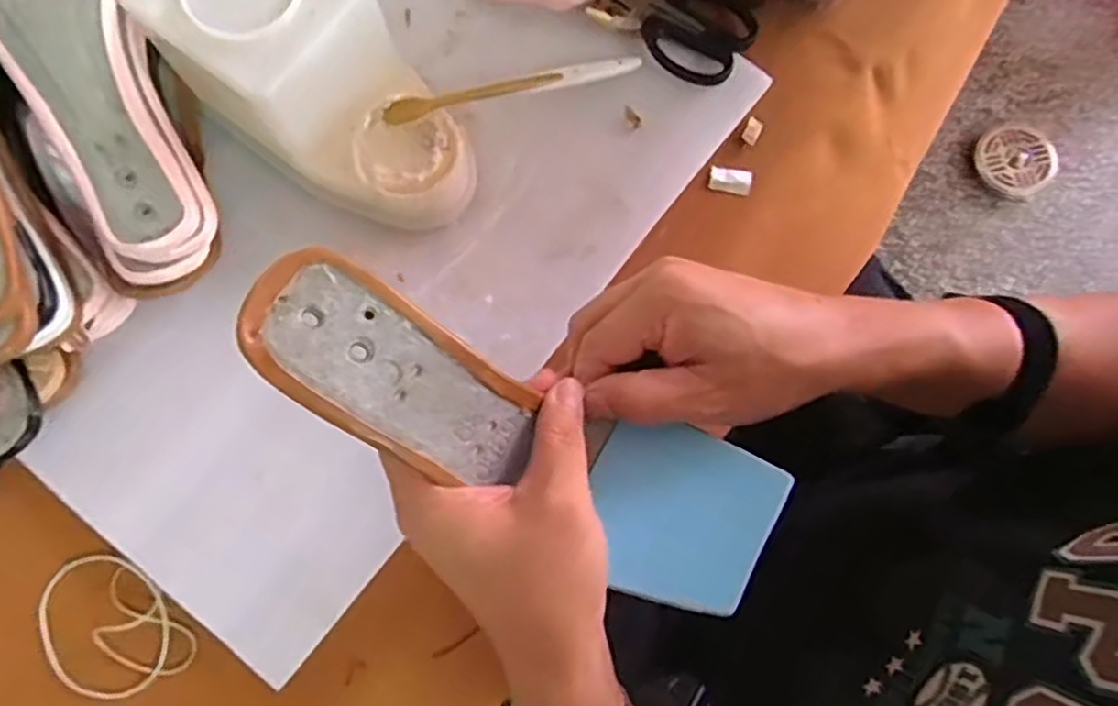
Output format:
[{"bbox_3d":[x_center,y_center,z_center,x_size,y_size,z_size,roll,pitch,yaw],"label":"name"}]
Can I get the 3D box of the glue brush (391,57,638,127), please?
[{"bbox_3d":[-0.027,-0.178,0.485,0.182,0.014,0.013,-19,79,-19],"label":"glue brush"}]

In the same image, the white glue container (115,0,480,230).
[{"bbox_3d":[-0.145,-0.166,0.452,0.194,0.118,0.102,38,81,7],"label":"white glue container"}]

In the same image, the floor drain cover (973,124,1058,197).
[{"bbox_3d":[0.804,-0.343,1.272,0.137,0.027,0.131,-38,81,-7],"label":"floor drain cover"}]

